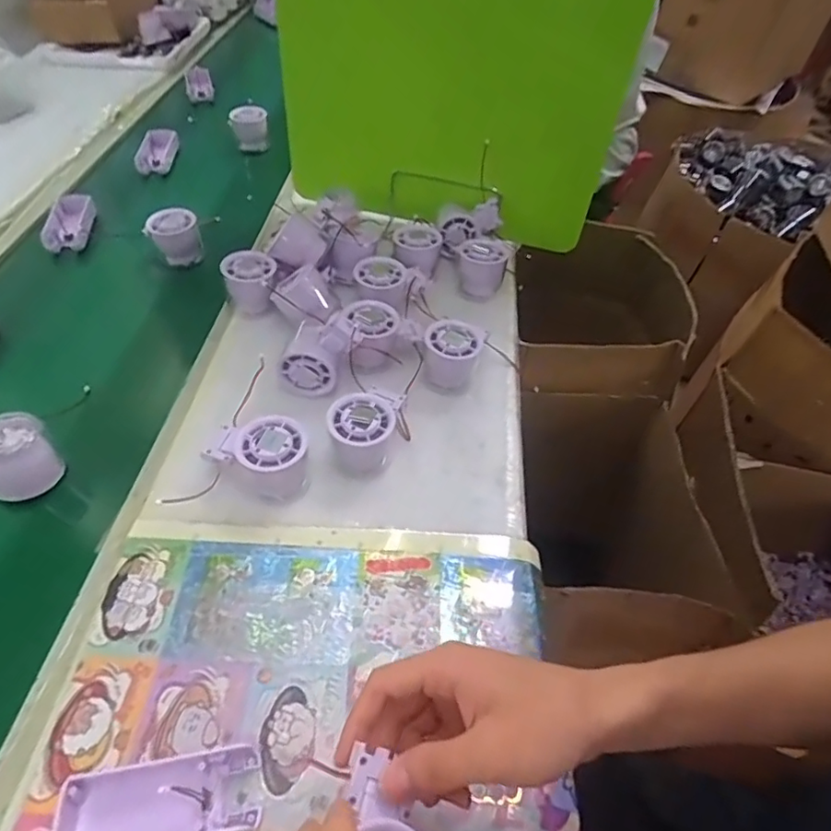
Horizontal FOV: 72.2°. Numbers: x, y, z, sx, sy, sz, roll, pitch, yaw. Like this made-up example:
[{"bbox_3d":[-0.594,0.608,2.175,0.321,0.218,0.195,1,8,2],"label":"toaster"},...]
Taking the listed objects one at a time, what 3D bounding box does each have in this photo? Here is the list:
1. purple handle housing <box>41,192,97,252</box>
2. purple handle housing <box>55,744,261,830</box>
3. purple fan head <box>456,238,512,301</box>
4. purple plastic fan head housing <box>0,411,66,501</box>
[{"bbox_3d":[-0.461,-0.260,0.763,0.053,0.029,0.103,-8,49,-9],"label":"purple handle housing"},{"bbox_3d":[-0.149,0.229,0.338,0.106,0.026,0.046,-4,48,-8],"label":"purple handle housing"},{"bbox_3d":[0.080,-0.178,0.688,0.058,0.058,0.052,10,48,5],"label":"purple fan head"},{"bbox_3d":[-0.348,0.035,0.498,0.053,0.063,0.050,2,48,-2],"label":"purple plastic fan head housing"}]

